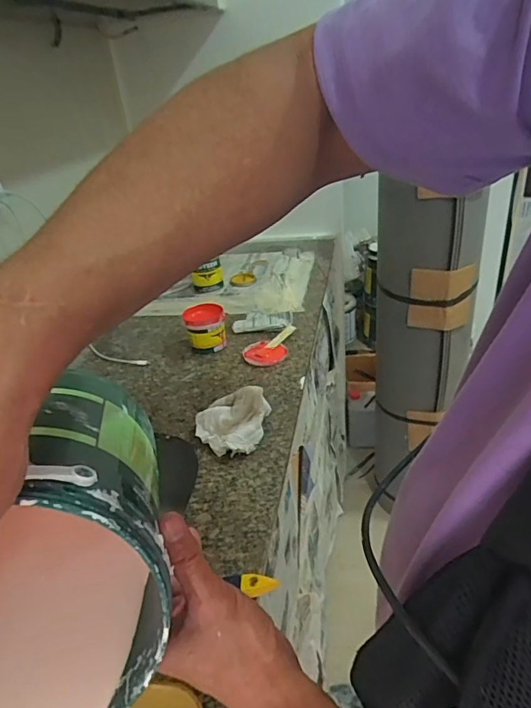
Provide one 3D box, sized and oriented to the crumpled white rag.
[{"bbox_3d":[-0.047,0.088,0.679,0.108,0.055,0.105,-8,31,-2],"label":"crumpled white rag"}]

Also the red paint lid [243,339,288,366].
[{"bbox_3d":[-0.001,-0.002,0.875,0.077,0.009,0.076,-5,31,3],"label":"red paint lid"}]

